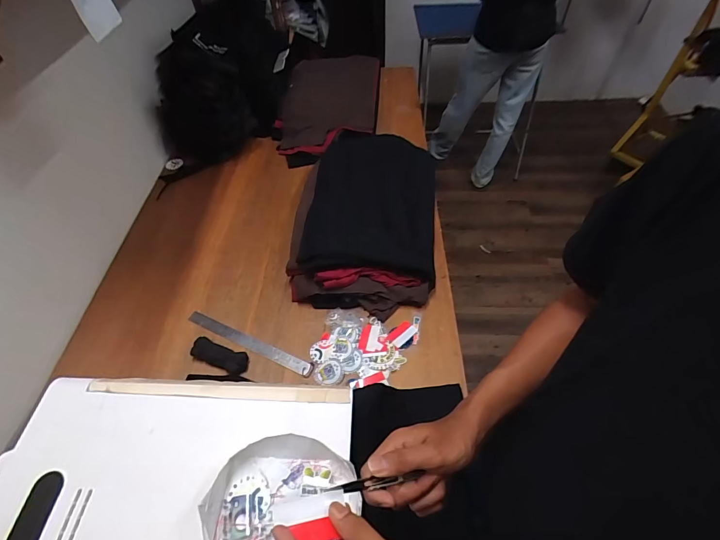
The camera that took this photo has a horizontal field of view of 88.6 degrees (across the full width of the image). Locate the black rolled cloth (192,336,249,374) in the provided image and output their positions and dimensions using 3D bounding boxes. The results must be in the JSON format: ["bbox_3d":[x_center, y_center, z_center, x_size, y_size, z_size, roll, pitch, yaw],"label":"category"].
[{"bbox_3d":[-0.303,0.186,0.799,0.124,0.026,0.044,16,53,14],"label":"black rolled cloth"}]

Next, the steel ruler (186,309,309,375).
[{"bbox_3d":[-0.252,0.162,0.832,0.315,0.009,0.029,20,48,15],"label":"steel ruler"}]

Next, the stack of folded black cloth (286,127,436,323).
[{"bbox_3d":[0.007,-0.179,1.030,0.358,0.107,0.628,1,49,3],"label":"stack of folded black cloth"}]

